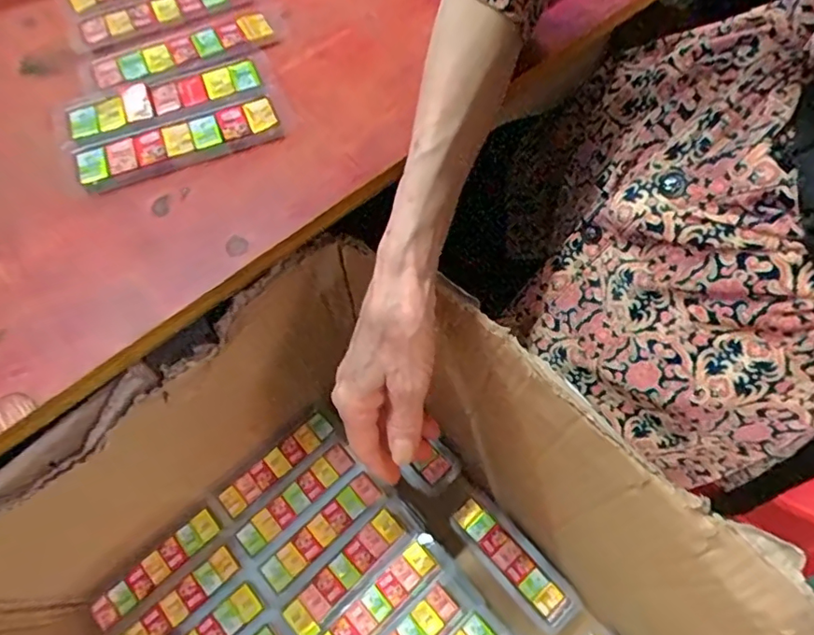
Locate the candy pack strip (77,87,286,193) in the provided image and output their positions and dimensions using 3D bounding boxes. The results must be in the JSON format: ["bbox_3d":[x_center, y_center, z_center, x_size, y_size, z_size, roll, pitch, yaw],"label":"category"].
[{"bbox_3d":[-0.135,-0.108,0.329,0.124,0.008,0.036,-22,64,-10],"label":"candy pack strip"}]

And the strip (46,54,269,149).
[{"bbox_3d":[-0.153,-0.136,0.342,0.130,0.008,0.043,-20,63,-9],"label":"strip"}]

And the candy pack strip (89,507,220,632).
[{"bbox_3d":[-0.219,0.219,0.479,0.116,0.006,0.025,-40,68,-18],"label":"candy pack strip"}]

